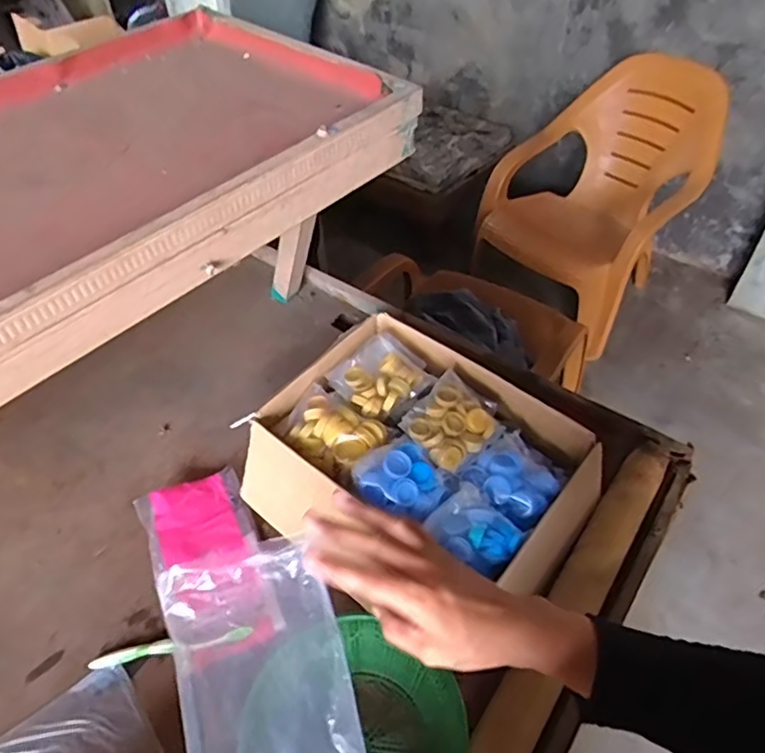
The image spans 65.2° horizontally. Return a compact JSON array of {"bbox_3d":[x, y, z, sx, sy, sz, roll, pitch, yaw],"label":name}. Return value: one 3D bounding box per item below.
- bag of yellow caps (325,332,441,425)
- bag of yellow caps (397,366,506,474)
[{"bbox_3d":[0.002,0.000,0.808,0.120,0.035,0.106,-34,54,-27],"label":"bag of yellow caps"},{"bbox_3d":[0.090,0.055,0.752,0.100,0.038,0.119,29,54,26],"label":"bag of yellow caps"}]

